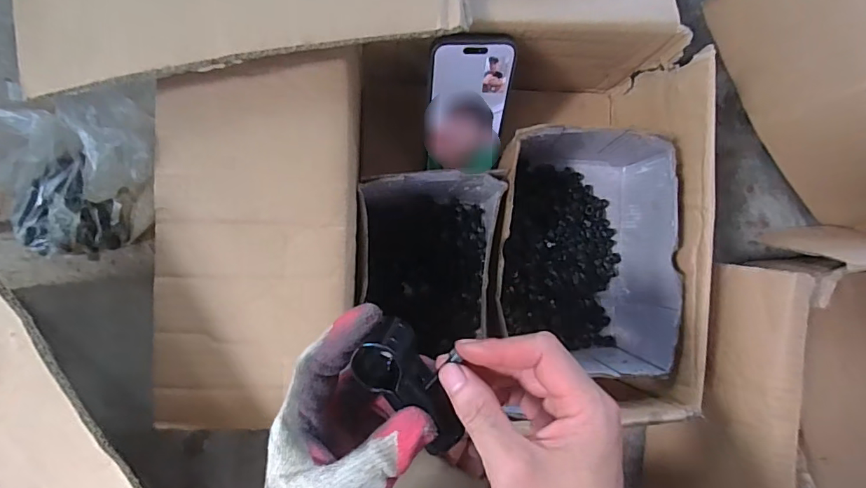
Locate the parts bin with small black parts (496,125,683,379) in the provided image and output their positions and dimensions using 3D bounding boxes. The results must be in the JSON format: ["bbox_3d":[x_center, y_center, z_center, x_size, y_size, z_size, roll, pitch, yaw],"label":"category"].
[{"bbox_3d":[0.134,-0.001,0.456,0.160,0.110,0.218,7,89,-8],"label":"parts bin with small black parts"}]

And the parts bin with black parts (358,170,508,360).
[{"bbox_3d":[-0.005,0.016,0.443,0.118,0.091,0.147,0,90,-9],"label":"parts bin with black parts"}]

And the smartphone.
[{"bbox_3d":[0.030,-0.119,0.429,0.070,0.130,0.014,-4,49,-6],"label":"smartphone"}]

